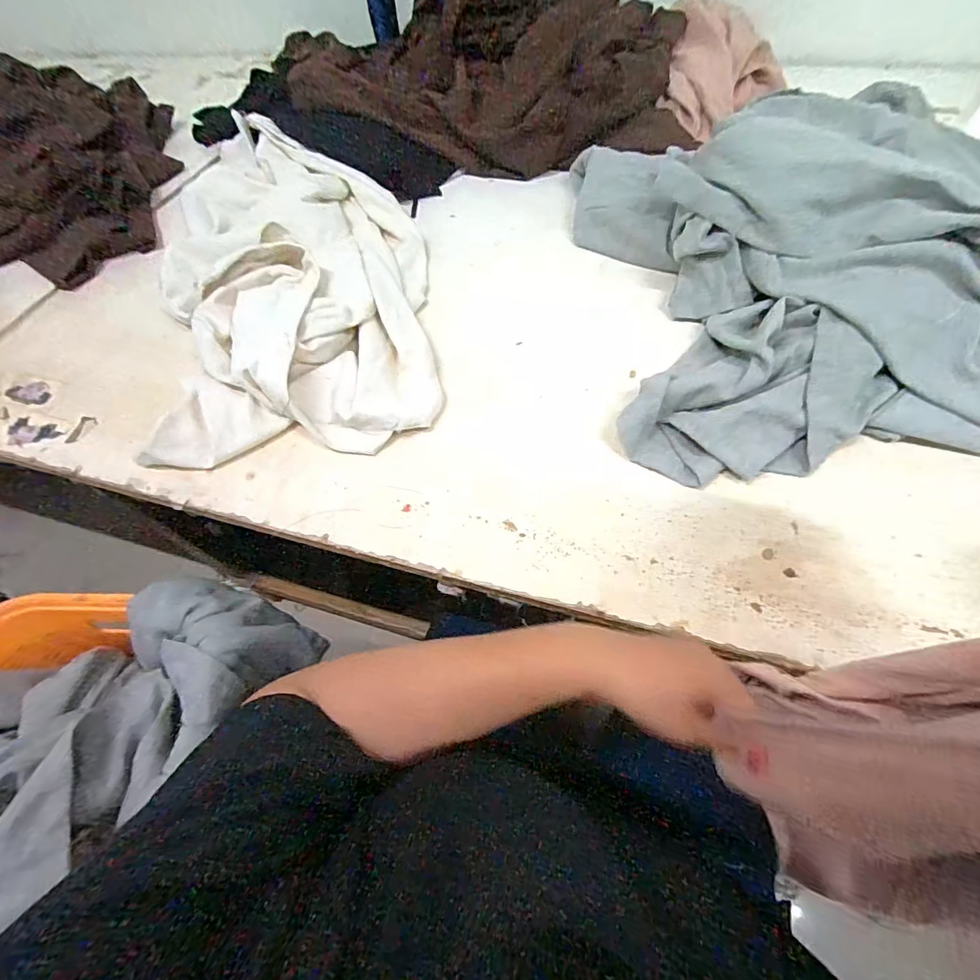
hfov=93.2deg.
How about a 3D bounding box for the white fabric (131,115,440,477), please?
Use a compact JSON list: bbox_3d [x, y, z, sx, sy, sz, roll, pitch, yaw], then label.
[{"bbox_3d":[-0.250,-0.305,0.613,0.308,0.080,0.607,-11,58,-2],"label":"white fabric"}]

